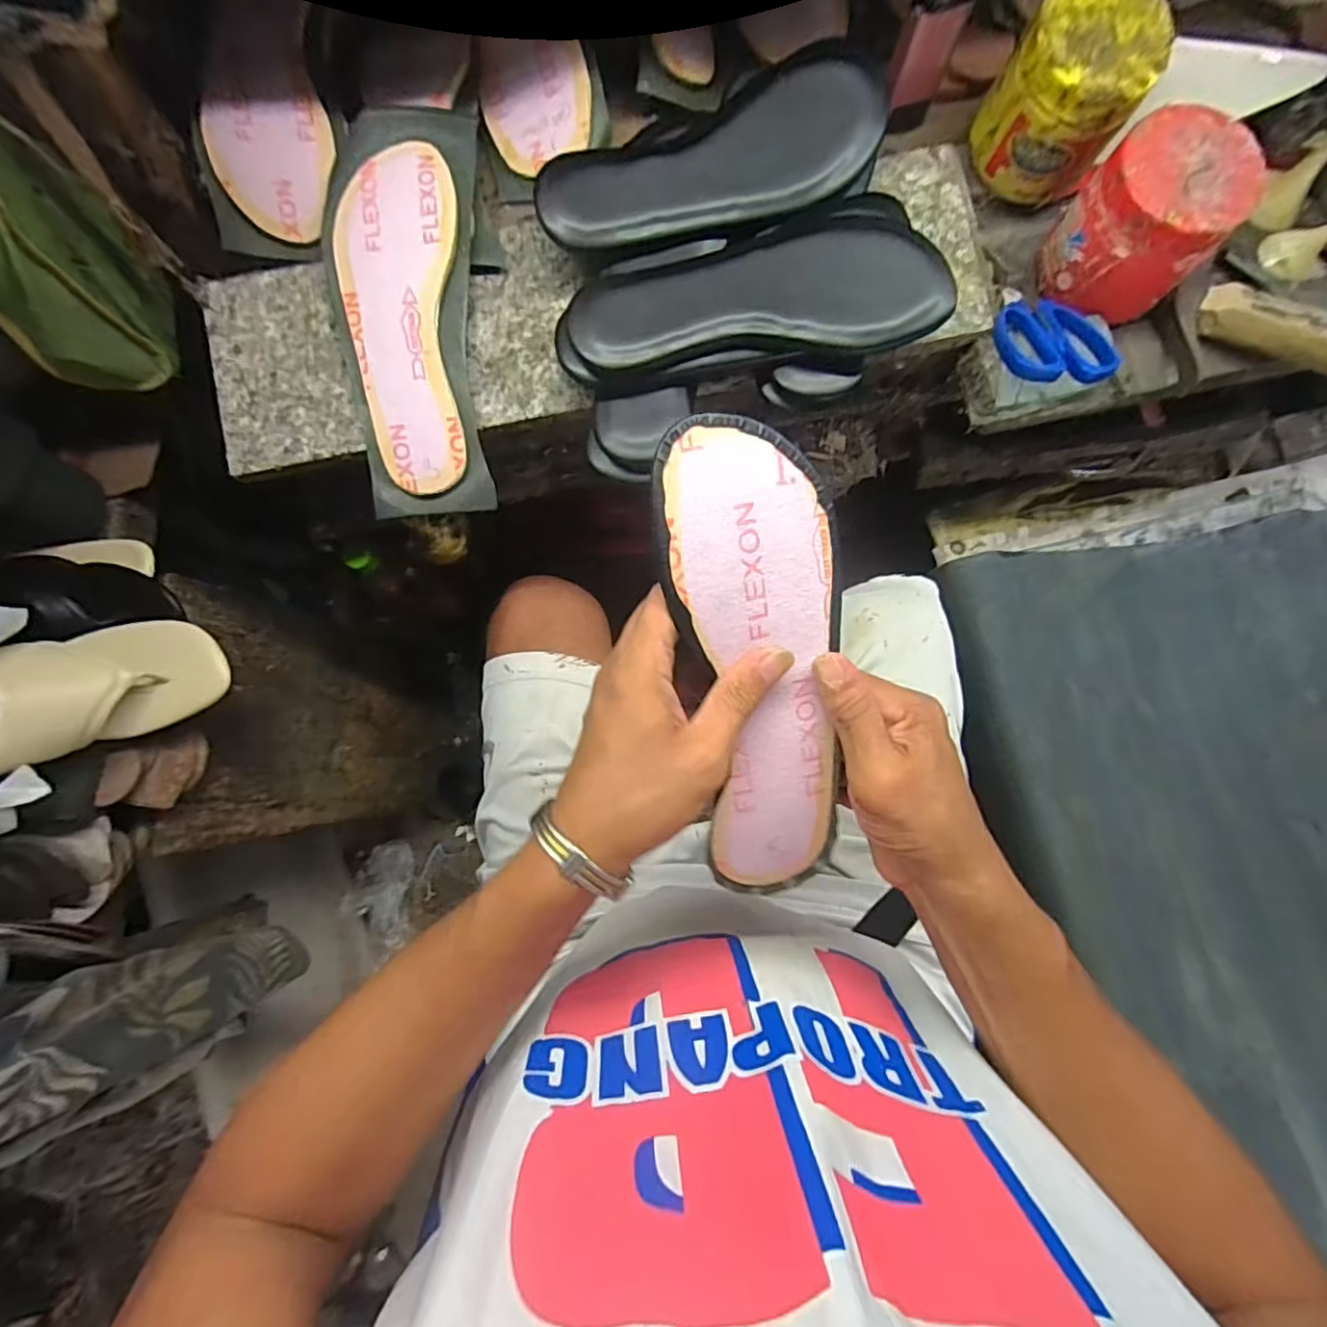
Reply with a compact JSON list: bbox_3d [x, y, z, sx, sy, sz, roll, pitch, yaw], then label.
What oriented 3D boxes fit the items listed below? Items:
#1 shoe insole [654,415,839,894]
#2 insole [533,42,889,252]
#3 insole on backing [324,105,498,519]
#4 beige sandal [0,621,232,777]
[{"bbox_3d":[0.054,0.006,0.322,0.087,0.017,0.248,-11,107,-4],"label":"shoe insole"},{"bbox_3d":[0.036,-0.348,0.426,0.245,0.022,0.090,-22,83,-5],"label":"insole"},{"bbox_3d":[-0.184,-0.258,0.447,0.101,0.025,0.294,-3,91,-1],"label":"insole on backing"},{"bbox_3d":[-0.430,0.021,0.449,0.187,0.067,0.083,-21,82,-30],"label":"beige sandal"}]

